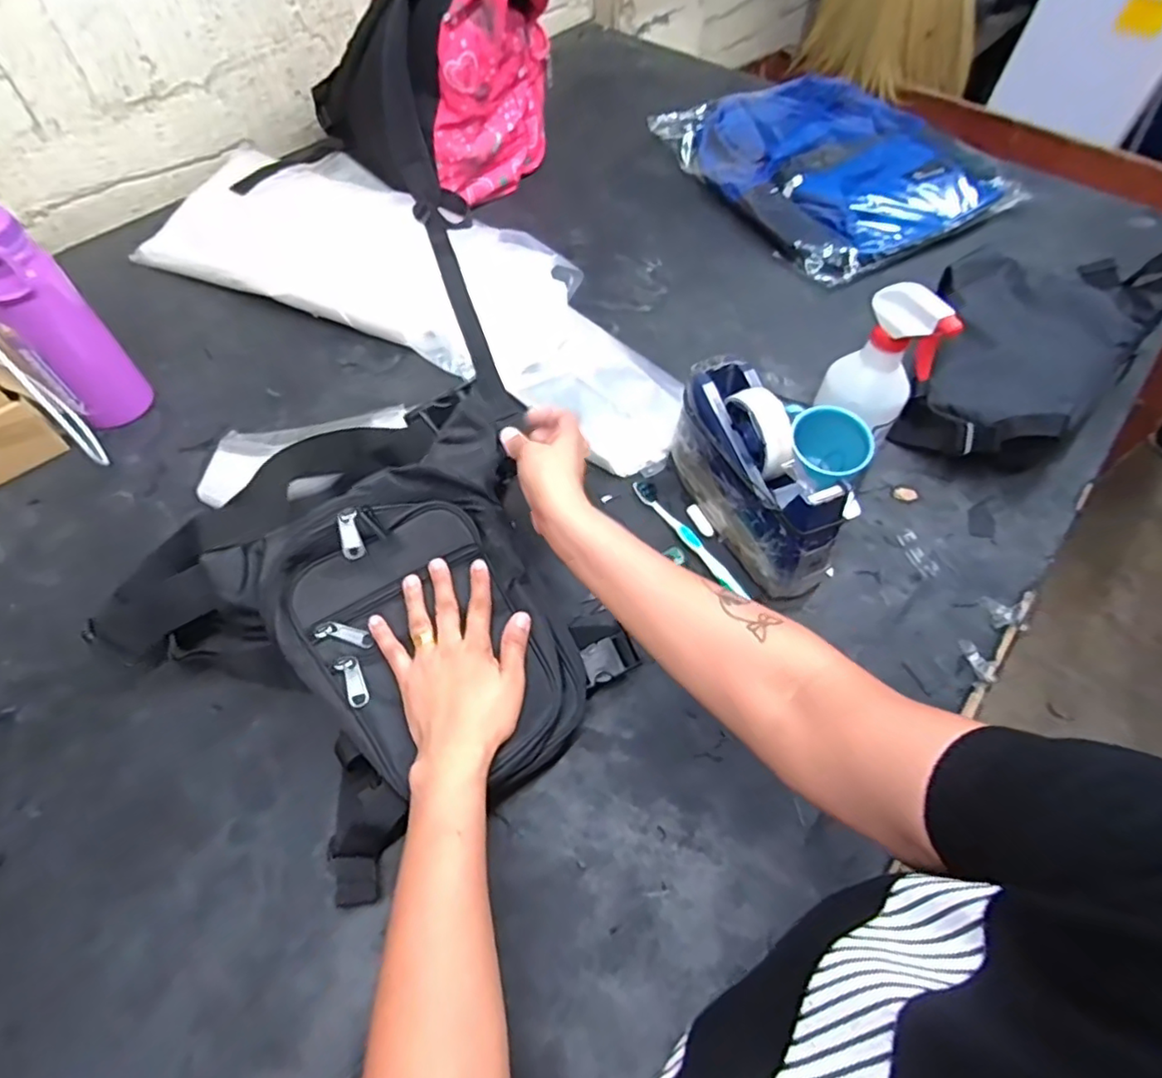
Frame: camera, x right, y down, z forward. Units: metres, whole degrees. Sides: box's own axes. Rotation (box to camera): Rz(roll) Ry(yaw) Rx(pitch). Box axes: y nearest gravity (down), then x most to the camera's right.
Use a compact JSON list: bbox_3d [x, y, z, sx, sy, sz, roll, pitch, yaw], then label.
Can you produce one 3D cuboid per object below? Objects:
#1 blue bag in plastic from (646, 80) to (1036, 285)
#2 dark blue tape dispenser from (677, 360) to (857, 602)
[{"bbox_3d":[0.372,-0.582,0.929,0.366,0.059,0.457,-27,61,-17],"label":"blue bag in plastic"},{"bbox_3d":[0.157,-0.059,0.564,0.070,0.115,0.210,-18,59,-12],"label":"dark blue tape dispenser"}]

